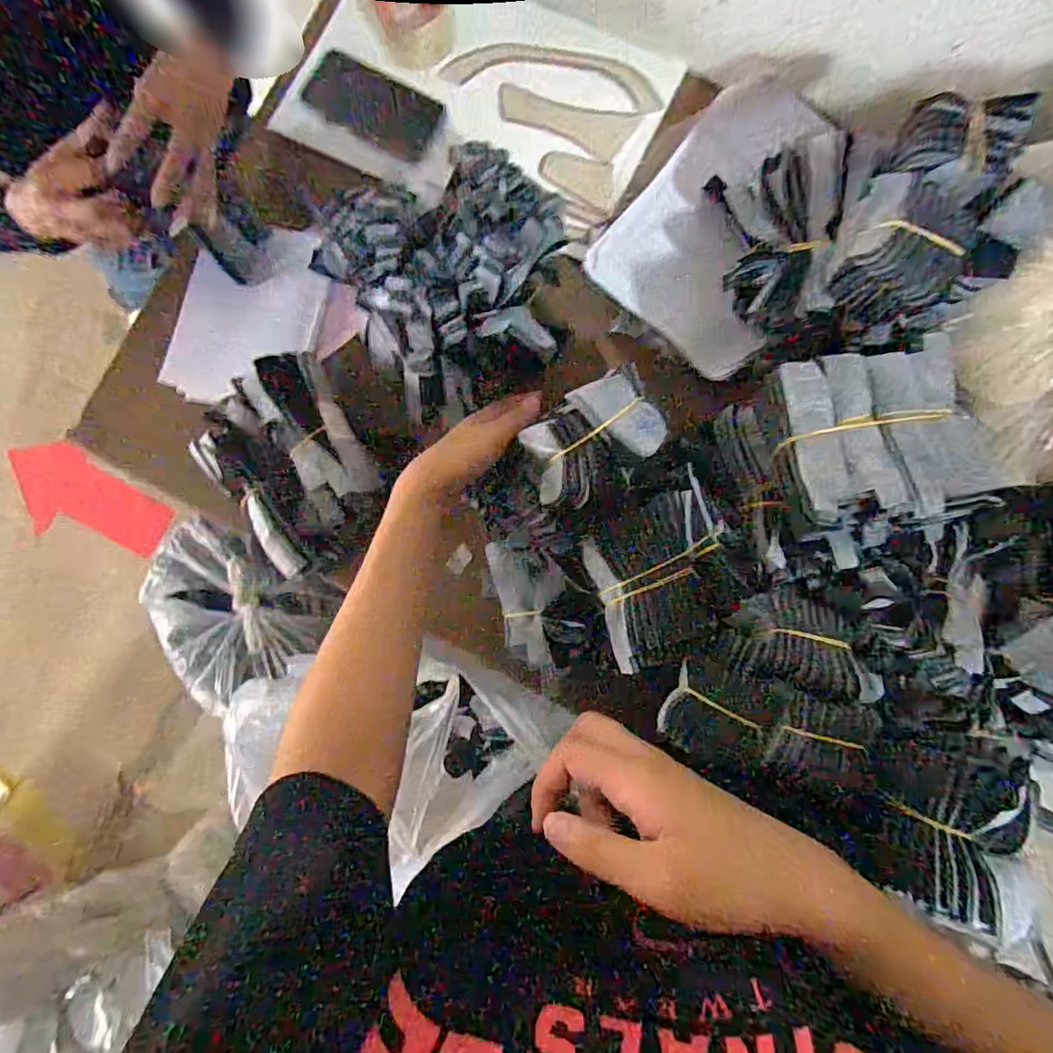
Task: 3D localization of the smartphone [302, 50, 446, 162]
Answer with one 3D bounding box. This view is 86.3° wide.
[{"bbox_3d":[-0.182,-0.500,0.667,0.163,0.011,0.078,29,86,5],"label":"smartphone"}]

